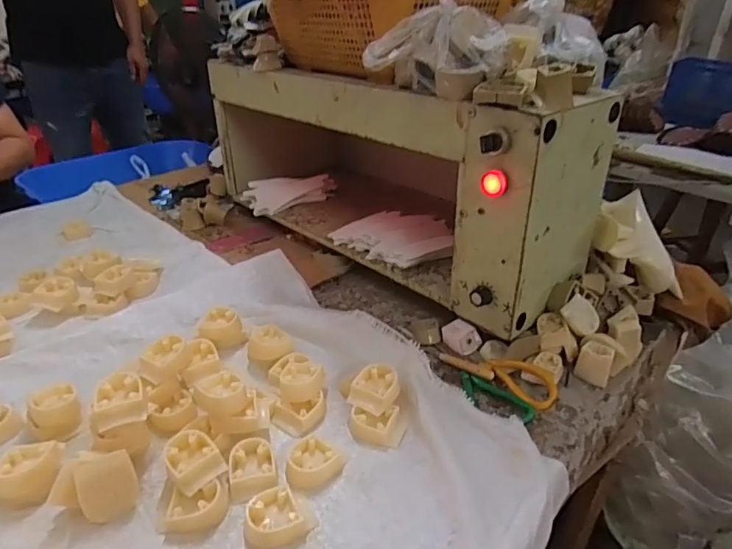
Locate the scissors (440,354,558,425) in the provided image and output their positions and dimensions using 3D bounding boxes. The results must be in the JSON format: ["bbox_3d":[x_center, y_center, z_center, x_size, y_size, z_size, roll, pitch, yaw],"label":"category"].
[{"bbox_3d":[0.152,0.126,0.614,0.144,0.033,0.064,21,34,31],"label":"scissors"}]

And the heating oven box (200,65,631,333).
[{"bbox_3d":[0.024,-0.185,0.874,0.246,0.305,0.713,-23,38,-35],"label":"heating oven box"}]

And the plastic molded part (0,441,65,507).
[{"bbox_3d":[-0.330,0.197,0.500,0.056,0.036,0.052,-4,29,-9],"label":"plastic molded part"}]

